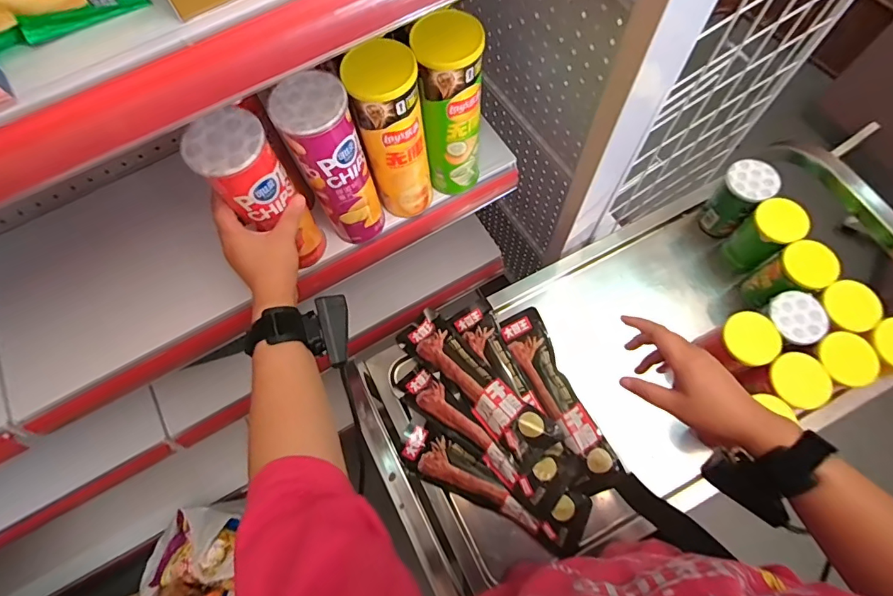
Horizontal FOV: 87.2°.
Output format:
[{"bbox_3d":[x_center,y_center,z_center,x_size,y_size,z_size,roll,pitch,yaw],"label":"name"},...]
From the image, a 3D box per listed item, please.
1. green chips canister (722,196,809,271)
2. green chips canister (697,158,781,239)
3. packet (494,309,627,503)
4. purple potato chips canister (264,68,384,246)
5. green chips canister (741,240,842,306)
[{"bbox_3d":[0.467,-0.091,0.697,0.063,0.105,0.065,-1,71,2],"label":"green chips canister"},{"bbox_3d":[0.447,-0.153,0.730,0.062,0.114,0.068,-1,71,2],"label":"green chips canister"},{"bbox_3d":[0.161,0.142,0.675,0.071,0.017,0.265,-21,71,-5],"label":"packet"},{"bbox_3d":[-0.118,-0.139,0.512,0.066,0.207,0.063,-21,71,-5],"label":"purple potato chips canister"},{"bbox_3d":[0.490,-0.028,0.680,0.063,0.114,0.065,-1,71,2],"label":"green chips canister"}]

